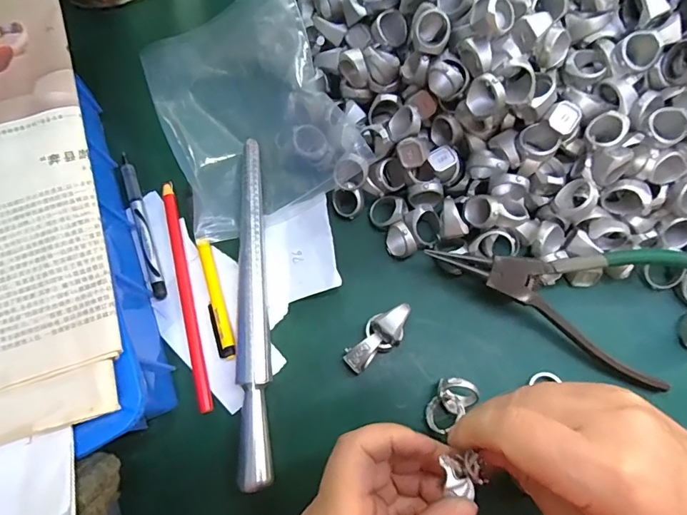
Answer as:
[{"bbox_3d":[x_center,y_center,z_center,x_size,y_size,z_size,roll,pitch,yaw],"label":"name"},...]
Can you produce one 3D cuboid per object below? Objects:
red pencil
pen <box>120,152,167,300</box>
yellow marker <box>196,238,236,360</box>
[{"bbox_3d":[-0.110,0.022,0.309,0.009,0.004,0.164,-15,72,-3],"label":"red pencil"},{"bbox_3d":[-0.148,-0.026,0.324,0.009,0.006,0.119,-21,73,-4],"label":"pen"},{"bbox_3d":[-0.089,0.028,0.307,0.012,0.006,0.085,-18,72,-4],"label":"yellow marker"}]

